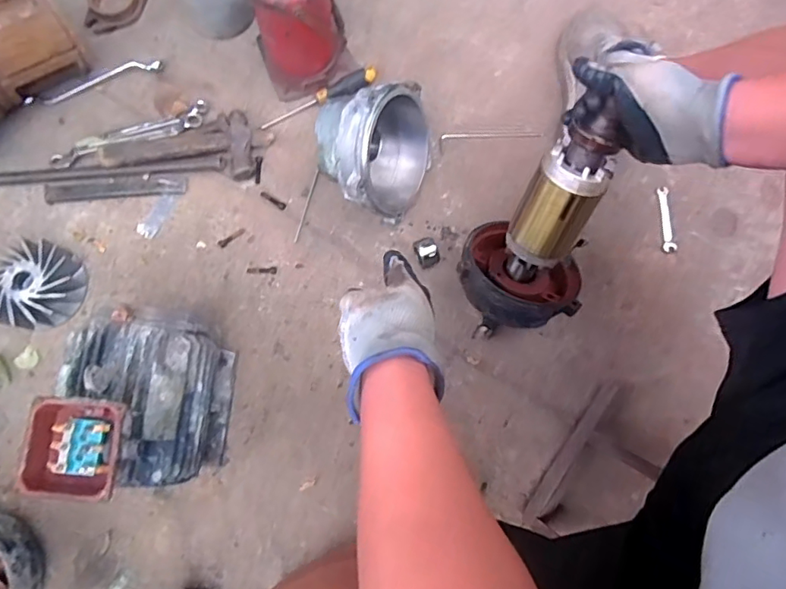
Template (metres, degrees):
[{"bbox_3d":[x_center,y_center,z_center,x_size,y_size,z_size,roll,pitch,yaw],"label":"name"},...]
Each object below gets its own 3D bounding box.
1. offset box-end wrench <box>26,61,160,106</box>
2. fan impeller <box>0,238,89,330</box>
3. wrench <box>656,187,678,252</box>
[{"bbox_3d":[-0.533,-0.381,0.931,0.237,0.029,0.036,-20,78,-5],"label":"offset box-end wrench"},{"bbox_3d":[-0.574,-0.017,0.831,0.136,0.052,0.139,24,78,5],"label":"fan impeller"},{"bbox_3d":[0.473,-0.130,0.893,0.026,0.009,0.112,2,77,0],"label":"wrench"}]

